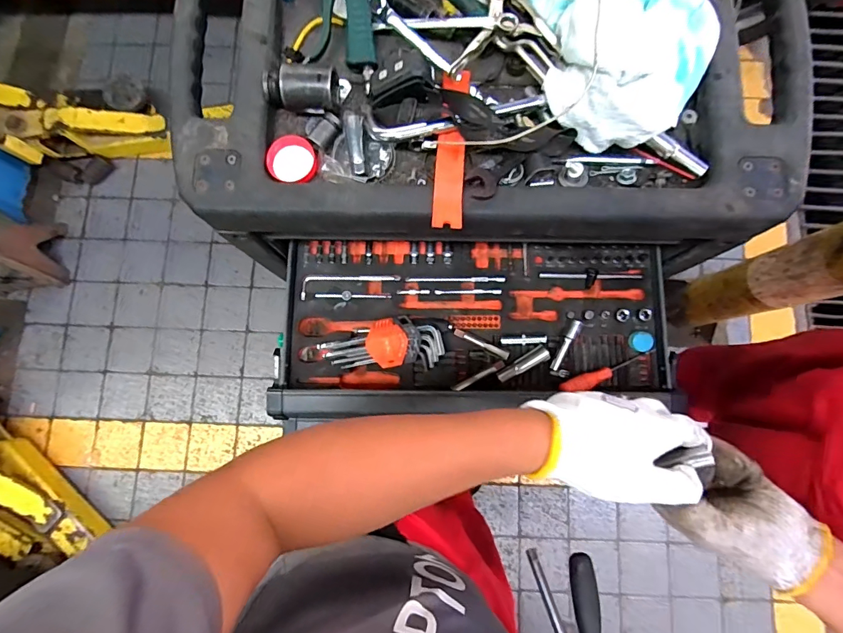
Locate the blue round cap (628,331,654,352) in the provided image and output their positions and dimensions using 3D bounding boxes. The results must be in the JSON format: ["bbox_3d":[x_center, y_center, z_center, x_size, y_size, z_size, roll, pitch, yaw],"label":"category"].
[{"bbox_3d":[0.314,0.036,0.595,0.027,0.017,0.029,-9,81,0],"label":"blue round cap"}]

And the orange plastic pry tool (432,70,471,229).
[{"bbox_3d":[0.033,-0.180,0.448,0.031,0.025,0.189,4,82,2],"label":"orange plastic pry tool"}]

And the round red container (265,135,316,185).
[{"bbox_3d":[-0.146,-0.179,0.474,0.052,0.013,0.055,0,79,-1],"label":"round red container"}]

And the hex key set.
[{"bbox_3d":[-0.060,0.037,0.590,0.179,0.034,0.071,0,82,2],"label":"hex key set"}]

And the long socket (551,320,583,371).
[{"bbox_3d":[0.205,0.041,0.590,0.015,0.011,0.076,27,93,4],"label":"long socket"}]

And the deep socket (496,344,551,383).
[{"bbox_3d":[0.142,0.067,0.581,0.076,0.015,0.020,-29,82,-3],"label":"deep socket"}]

